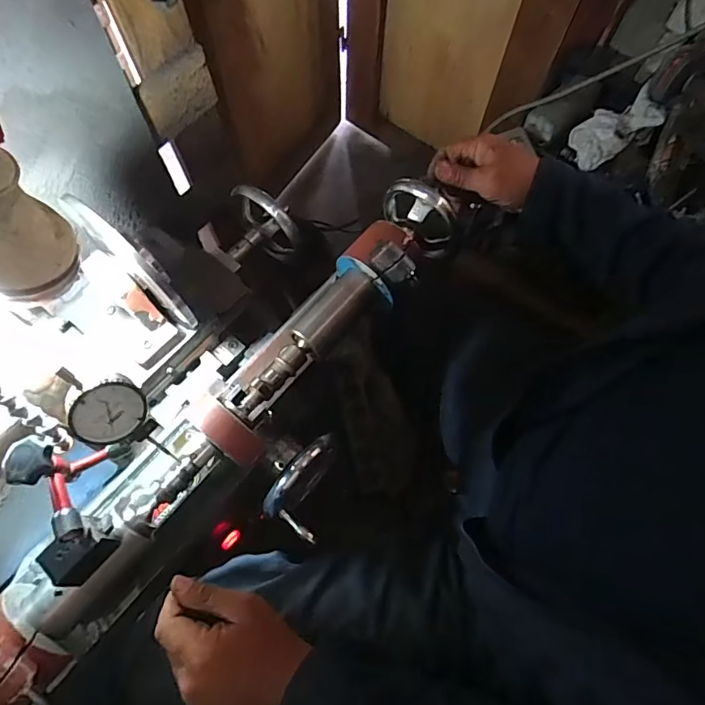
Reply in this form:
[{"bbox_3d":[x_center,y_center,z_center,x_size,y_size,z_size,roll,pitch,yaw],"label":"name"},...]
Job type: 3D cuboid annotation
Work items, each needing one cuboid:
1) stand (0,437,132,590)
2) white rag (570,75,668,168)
[{"bbox_3d":[-0.235,0.125,0.389,0.071,0.079,0.111,10,68,3],"label":"stand"},{"bbox_3d":[0.454,-0.393,0.843,0.159,0.044,0.096,-32,71,3],"label":"white rag"}]

